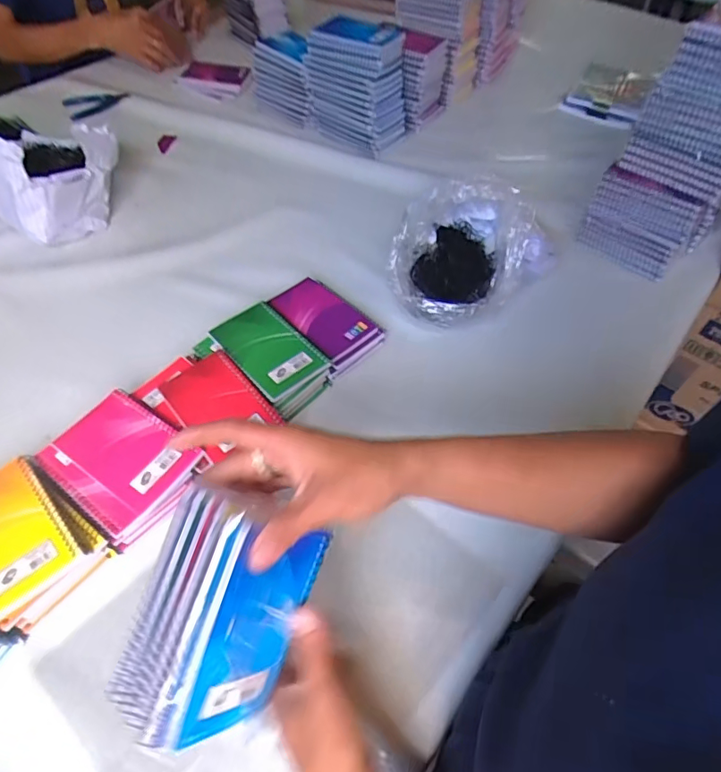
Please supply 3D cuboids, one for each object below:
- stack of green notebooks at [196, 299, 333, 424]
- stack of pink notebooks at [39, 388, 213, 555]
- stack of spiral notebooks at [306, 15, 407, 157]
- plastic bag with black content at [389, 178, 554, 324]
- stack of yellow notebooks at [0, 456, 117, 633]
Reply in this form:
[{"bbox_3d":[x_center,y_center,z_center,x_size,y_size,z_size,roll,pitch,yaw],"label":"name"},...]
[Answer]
[{"bbox_3d":[-0.106,-0.028,0.598,0.145,0.046,0.101,34,58,21],"label":"stack of green notebooks"},{"bbox_3d":[-0.232,0.080,0.505,0.143,0.045,0.105,34,58,20],"label":"stack of pink notebooks"},{"bbox_3d":[-0.006,-0.520,0.868,0.161,0.169,0.104,36,59,21],"label":"stack of spiral notebooks"},{"bbox_3d":[0.134,-0.176,0.628,0.193,0.114,0.179,21,55,12],"label":"plastic bag with black content"},{"bbox_3d":[-0.307,0.138,0.461,0.140,0.042,0.095,34,58,20],"label":"stack of yellow notebooks"}]

